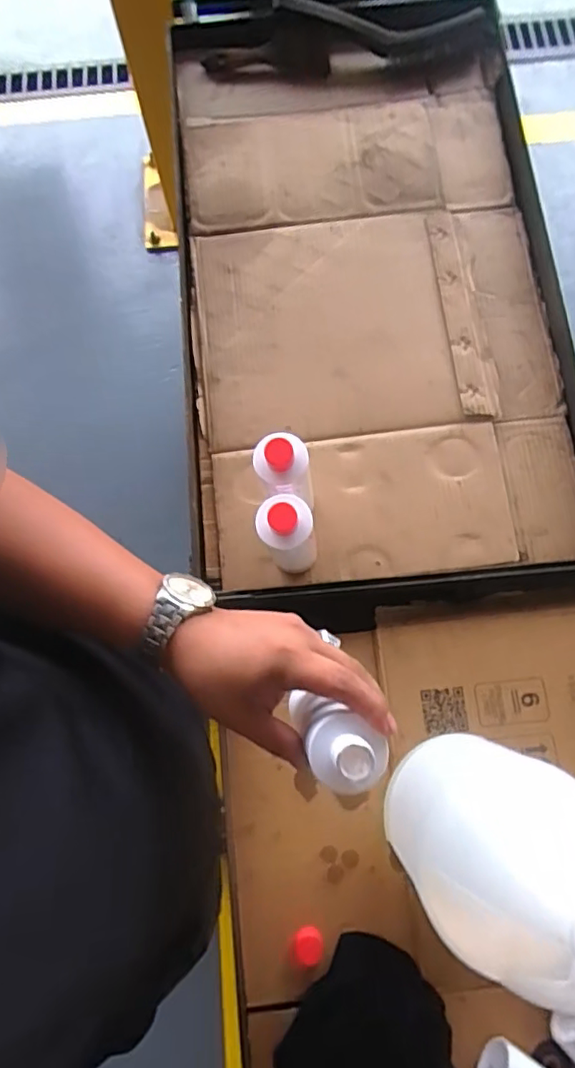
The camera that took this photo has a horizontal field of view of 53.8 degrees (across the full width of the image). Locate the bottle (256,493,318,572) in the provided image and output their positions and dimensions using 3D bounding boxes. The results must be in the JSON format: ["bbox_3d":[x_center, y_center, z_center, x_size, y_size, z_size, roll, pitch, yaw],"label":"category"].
[{"bbox_3d":[0.002,0.005,0.557,0.053,0.165,0.044,3,76,2],"label":"bottle"}]

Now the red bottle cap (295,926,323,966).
[{"bbox_3d":[0.020,0.387,0.535,0.026,0.020,0.029,-6,75,0],"label":"red bottle cap"}]

